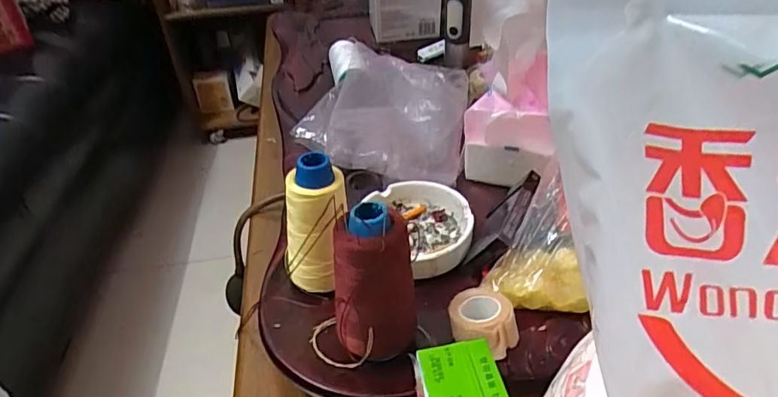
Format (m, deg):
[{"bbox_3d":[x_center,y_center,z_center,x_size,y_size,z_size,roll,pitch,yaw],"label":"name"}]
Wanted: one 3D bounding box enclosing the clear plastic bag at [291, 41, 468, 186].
[{"bbox_3d":[0.002,-0.091,0.592,0.173,0.035,0.174,17,53,8],"label":"clear plastic bag"}]

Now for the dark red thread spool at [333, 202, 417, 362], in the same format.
[{"bbox_3d":[-0.011,0.059,0.346,0.054,0.109,0.044,-5,37,-2],"label":"dark red thread spool"}]

